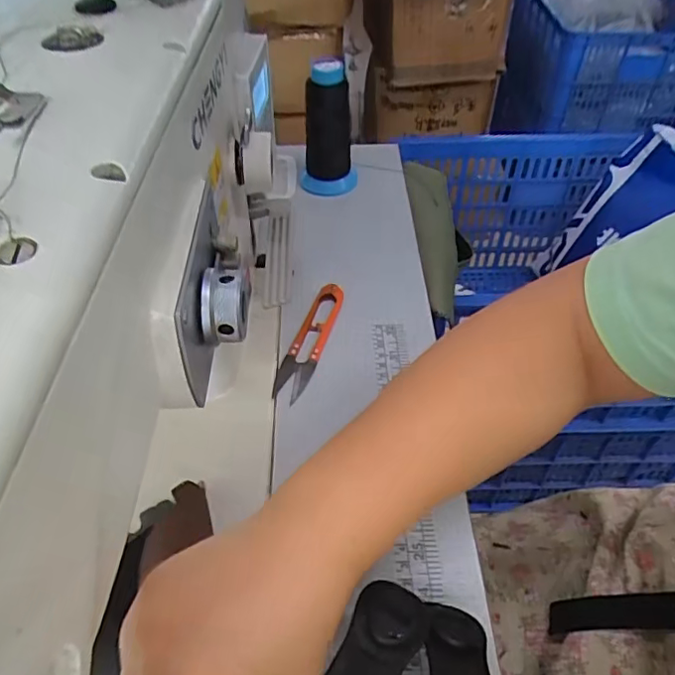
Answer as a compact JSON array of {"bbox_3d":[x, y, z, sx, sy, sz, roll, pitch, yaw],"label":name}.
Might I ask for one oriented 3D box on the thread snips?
[{"bbox_3d":[-0.022,0.000,0.438,0.026,0.011,0.112,12,49,11],"label":"thread snips"}]

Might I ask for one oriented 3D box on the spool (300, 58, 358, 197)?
[{"bbox_3d":[-0.009,-0.207,0.552,0.055,0.129,0.049,0,48,0],"label":"spool"}]

